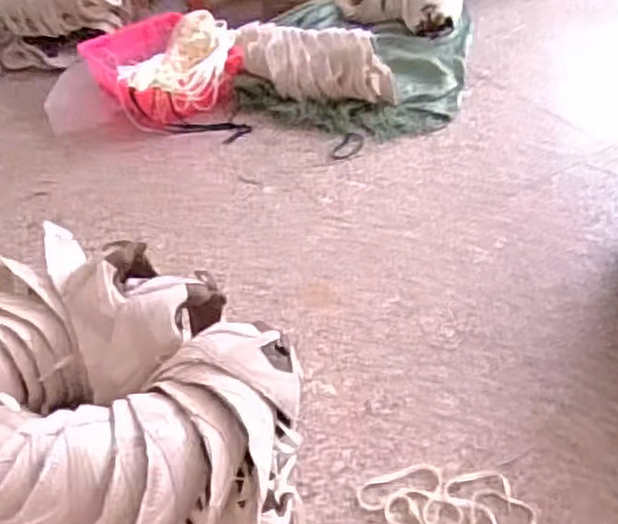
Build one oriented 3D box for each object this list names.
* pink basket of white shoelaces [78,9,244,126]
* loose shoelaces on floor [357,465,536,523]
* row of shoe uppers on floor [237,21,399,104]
[{"bbox_3d":[-0.354,-0.494,1.826,0.322,0.119,0.382,-24,45,-20],"label":"pink basket of white shoelaces"},{"bbox_3d":[0.182,0.327,0.979,0.226,0.013,0.118,4,43,8],"label":"loose shoelaces on floor"},{"bbox_3d":[0.019,-0.470,1.754,0.392,0.130,0.164,5,43,12],"label":"row of shoe uppers on floor"}]

